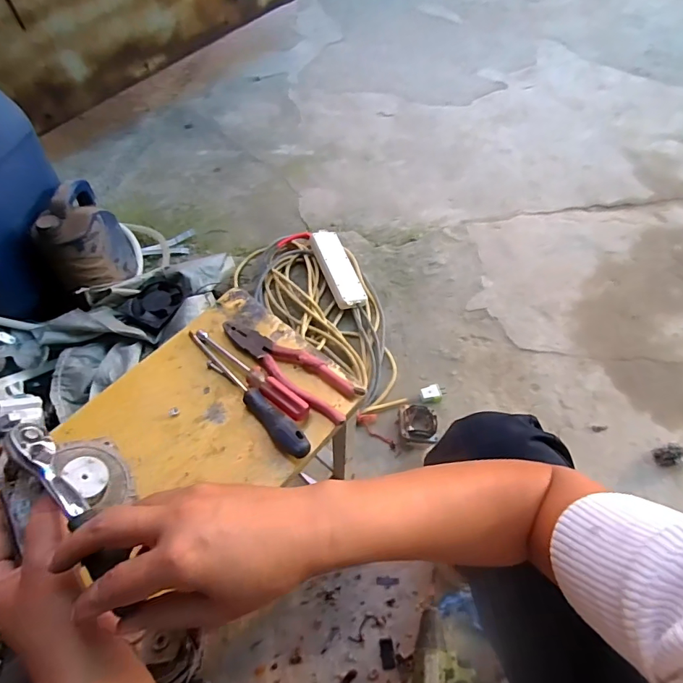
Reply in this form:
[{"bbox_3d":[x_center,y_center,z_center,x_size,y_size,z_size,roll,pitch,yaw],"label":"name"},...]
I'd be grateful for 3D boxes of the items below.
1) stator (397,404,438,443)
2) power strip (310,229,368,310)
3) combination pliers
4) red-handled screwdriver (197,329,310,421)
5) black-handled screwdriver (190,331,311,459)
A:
[{"bbox_3d":[0.164,0.177,0.960,0.083,0.040,0.092,1,62,2],"label":"stator"},{"bbox_3d":[-0.008,-0.185,1.157,0.084,0.035,0.231,-10,67,-24],"label":"power strip"},{"bbox_3d":[-0.067,0.027,0.533,0.192,0.017,0.053,31,65,17],"label":"combination pliers"},{"bbox_3d":[-0.111,0.035,0.525,0.181,0.022,0.025,33,65,18],"label":"red-handled screwdriver"},{"bbox_3d":[-0.114,0.055,0.514,0.026,0.029,0.214,-41,67,-20],"label":"black-handled screwdriver"}]

